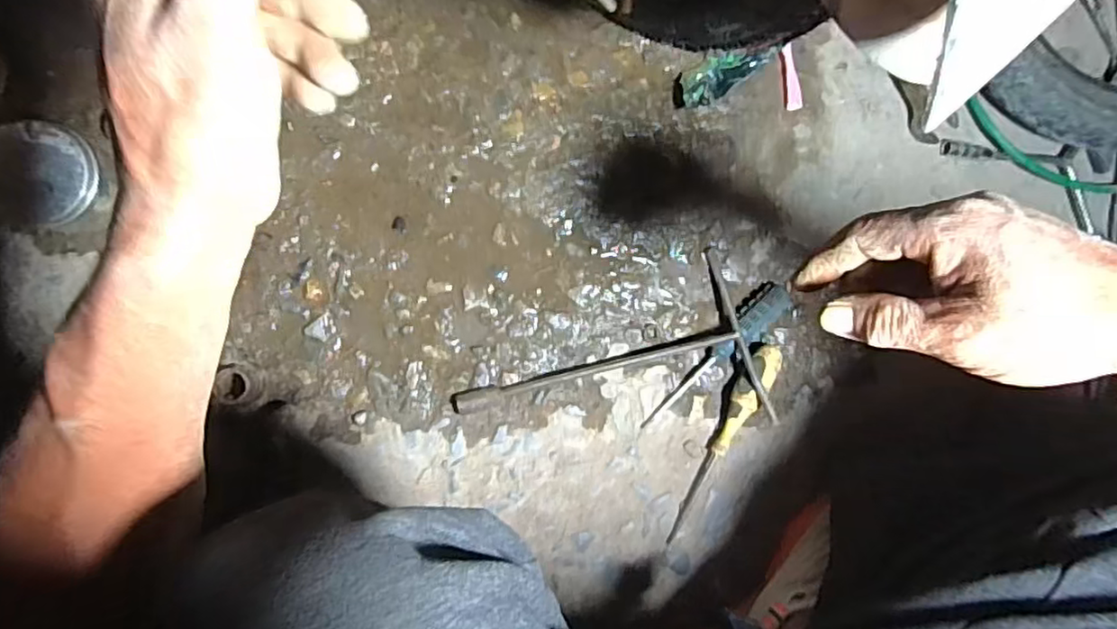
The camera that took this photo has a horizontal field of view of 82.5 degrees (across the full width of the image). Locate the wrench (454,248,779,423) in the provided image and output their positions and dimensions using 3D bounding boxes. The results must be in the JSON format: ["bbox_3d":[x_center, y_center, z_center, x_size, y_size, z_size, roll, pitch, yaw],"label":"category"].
[{"bbox_3d":[0.047,0.064,0.608,0.290,0.029,0.166,-18,91,-6],"label":"wrench"}]

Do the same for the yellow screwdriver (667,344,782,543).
[{"bbox_3d":[0.159,0.126,0.629,0.033,0.023,0.211,25,98,-5],"label":"yellow screwdriver"}]

